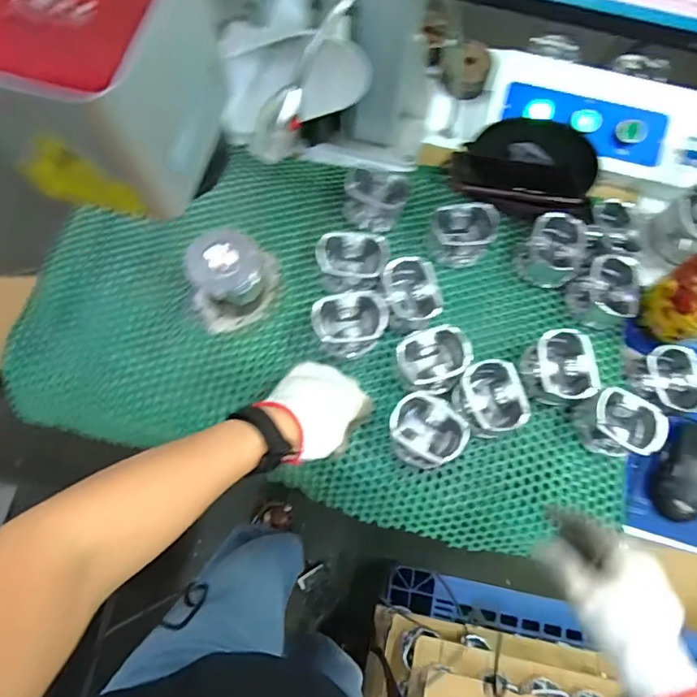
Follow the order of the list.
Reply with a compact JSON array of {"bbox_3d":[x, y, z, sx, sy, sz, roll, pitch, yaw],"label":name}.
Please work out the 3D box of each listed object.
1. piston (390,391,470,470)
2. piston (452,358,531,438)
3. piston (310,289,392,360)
[{"bbox_3d":[0.079,0.087,0.516,0.075,0.045,0.063,41,75,11],"label":"piston"},{"bbox_3d":[0.148,0.055,0.529,0.064,0.053,0.072,-13,73,-6],"label":"piston"},{"bbox_3d":[0.003,-0.028,0.538,0.076,0.042,0.060,-22,74,-8],"label":"piston"}]

